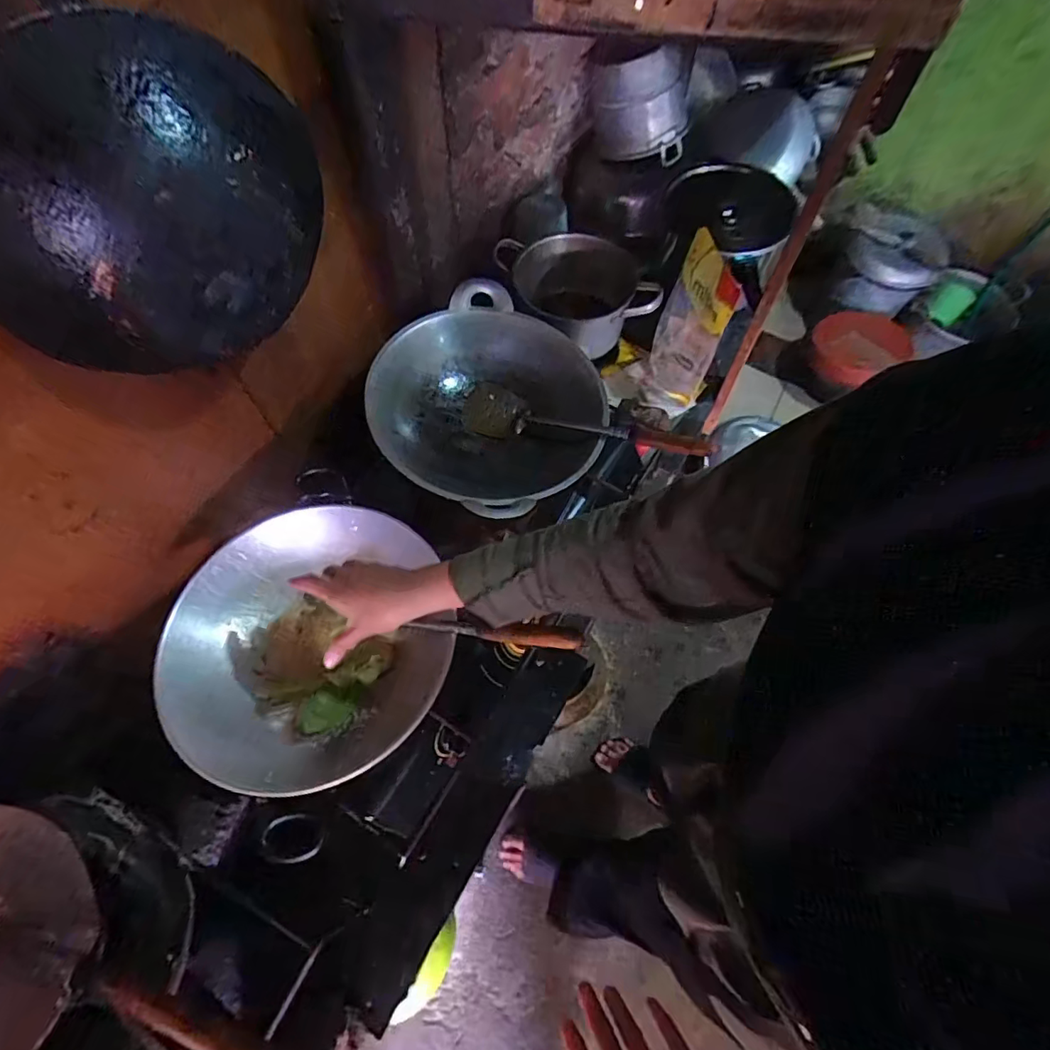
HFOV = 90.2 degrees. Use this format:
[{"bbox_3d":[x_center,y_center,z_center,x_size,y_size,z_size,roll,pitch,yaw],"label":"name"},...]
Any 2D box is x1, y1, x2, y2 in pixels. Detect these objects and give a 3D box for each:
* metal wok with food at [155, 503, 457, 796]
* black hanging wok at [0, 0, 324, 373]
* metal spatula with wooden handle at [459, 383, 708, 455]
[{"bbox_3d":[-0.266,0.136,0.659,0.306,0.100,0.318,-20,66,-9],"label":"metal wok with food"},{"bbox_3d":[-0.301,-0.272,0.420,0.105,0.252,0.288,36,70,16],"label":"black hanging wok"},{"bbox_3d":[0.083,-0.158,0.796,0.389,0.059,0.084,13,64,26],"label":"metal spatula with wooden handle"}]

